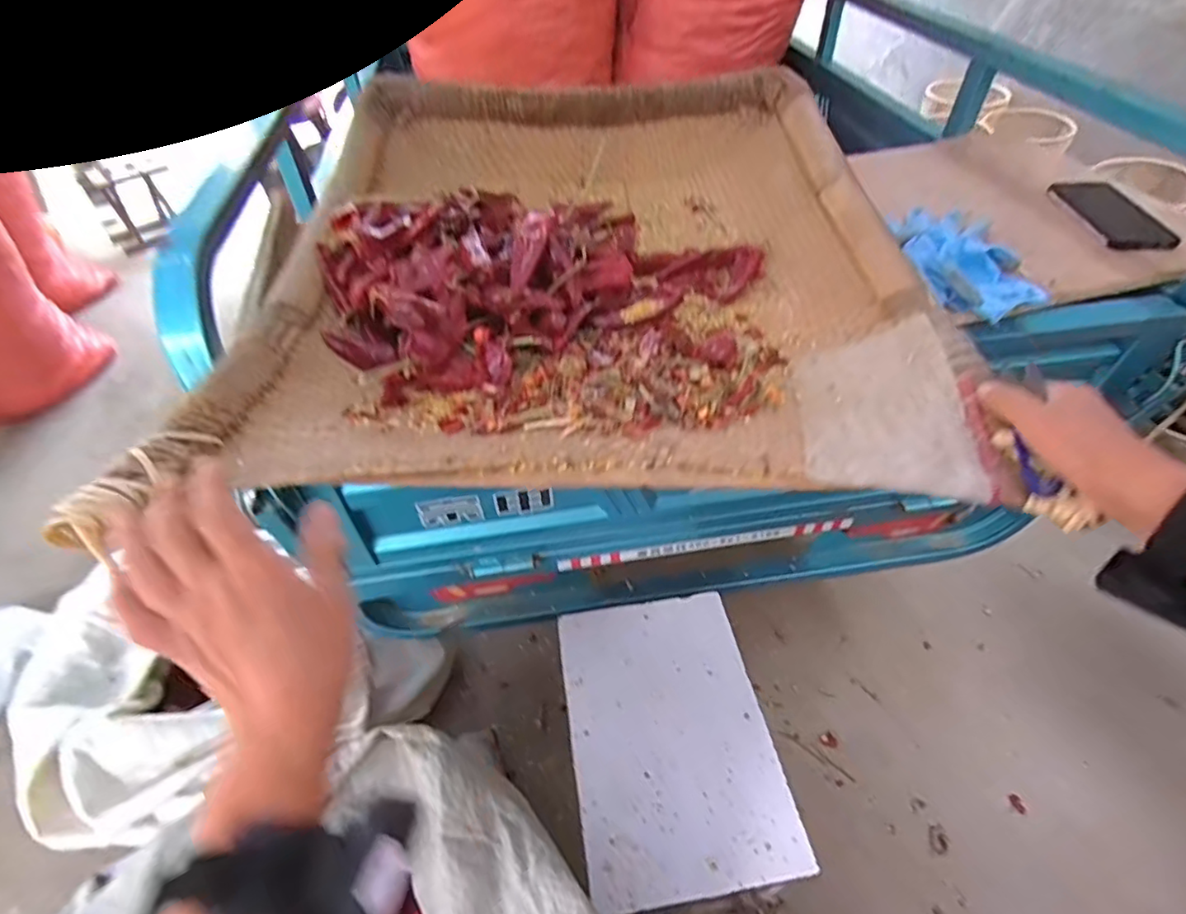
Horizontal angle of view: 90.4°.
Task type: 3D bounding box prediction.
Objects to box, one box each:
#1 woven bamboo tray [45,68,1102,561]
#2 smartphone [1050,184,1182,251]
[{"bbox_3d":[-0.009,-0.196,0.593,0.618,0.118,0.615,-4,49,-3],"label":"woven bamboo tray"},{"bbox_3d":[0.676,-0.317,0.769,0.085,0.013,0.153,-9,52,5],"label":"smartphone"}]

